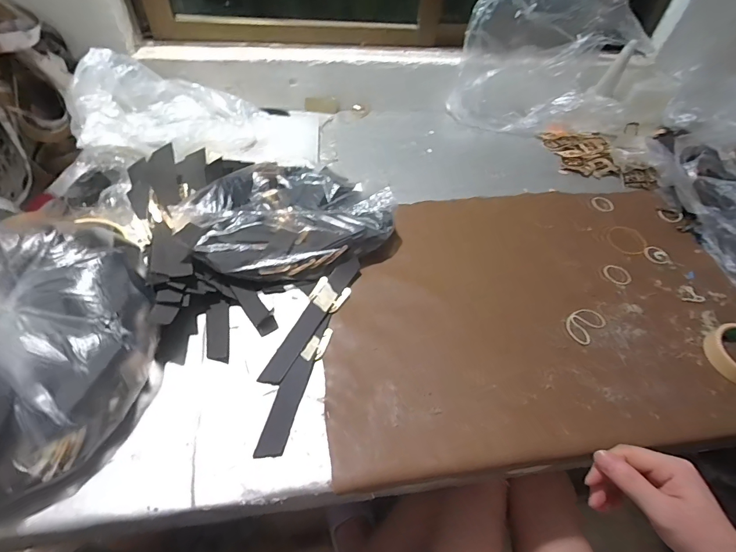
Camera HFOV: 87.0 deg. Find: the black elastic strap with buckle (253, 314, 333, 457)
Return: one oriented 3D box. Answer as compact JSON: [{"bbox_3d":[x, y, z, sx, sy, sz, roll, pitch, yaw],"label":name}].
[{"bbox_3d":[-0.088,0.131,0.487,0.034,0.006,0.185,16,52,8],"label":"black elastic strap with buckle"}]

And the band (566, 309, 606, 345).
[{"bbox_3d":[0.324,0.072,0.582,0.076,0.008,0.044,-31,54,-27],"label":"band"}]

